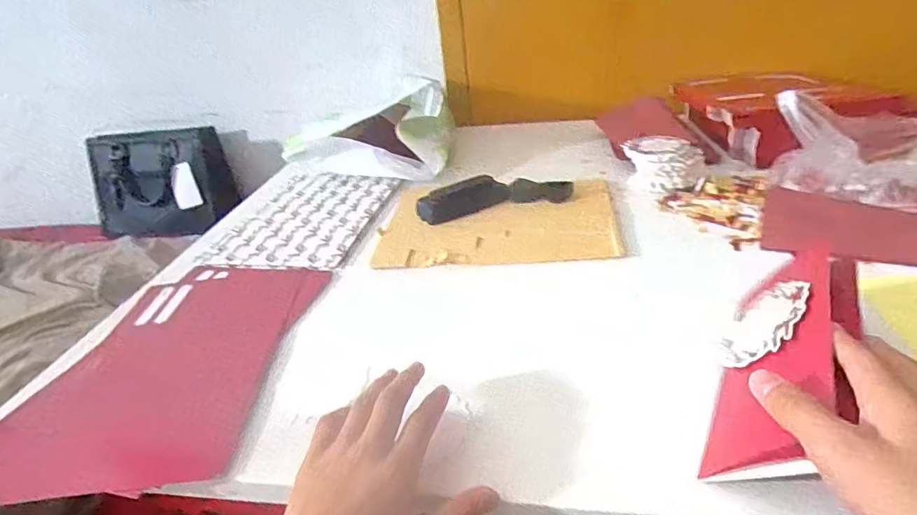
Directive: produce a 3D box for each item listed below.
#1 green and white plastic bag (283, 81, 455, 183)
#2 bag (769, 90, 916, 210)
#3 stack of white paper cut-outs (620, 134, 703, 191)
[{"bbox_3d":[-0.122,-0.177,0.756,0.204,0.107,0.150,-2,29,11],"label":"green and white plastic bag"},{"bbox_3d":[0.428,-0.109,0.488,0.224,0.129,0.078,6,31,23],"label":"bag"},{"bbox_3d":[0.243,-0.111,0.618,0.068,0.051,0.083,-18,30,-18],"label":"stack of white paper cut-outs"}]

